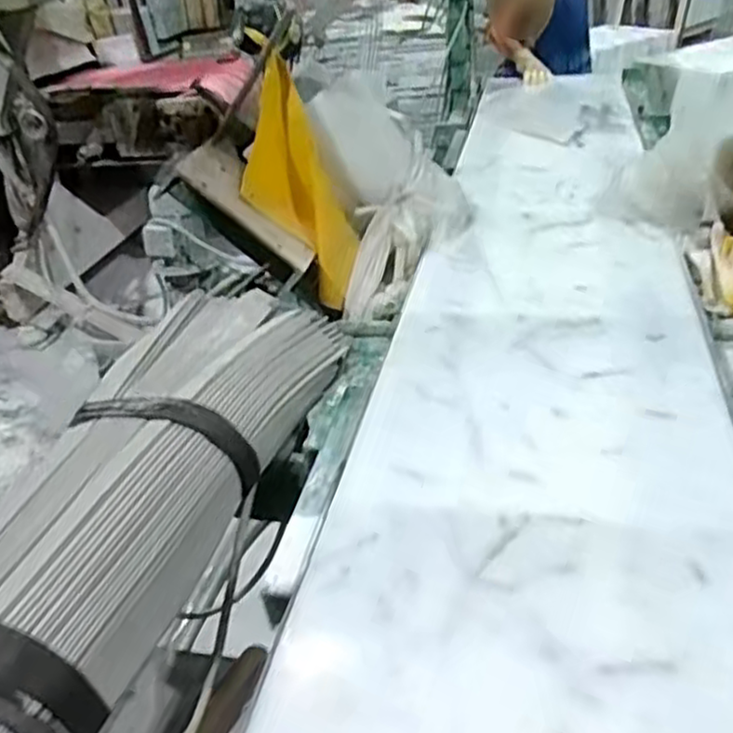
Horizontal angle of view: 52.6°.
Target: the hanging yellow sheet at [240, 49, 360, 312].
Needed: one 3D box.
[{"bbox_3d":[-0.142,-0.330,1.414,0.164,0.454,0.035,-25,14,-15],"label":"hanging yellow sheet"}]

